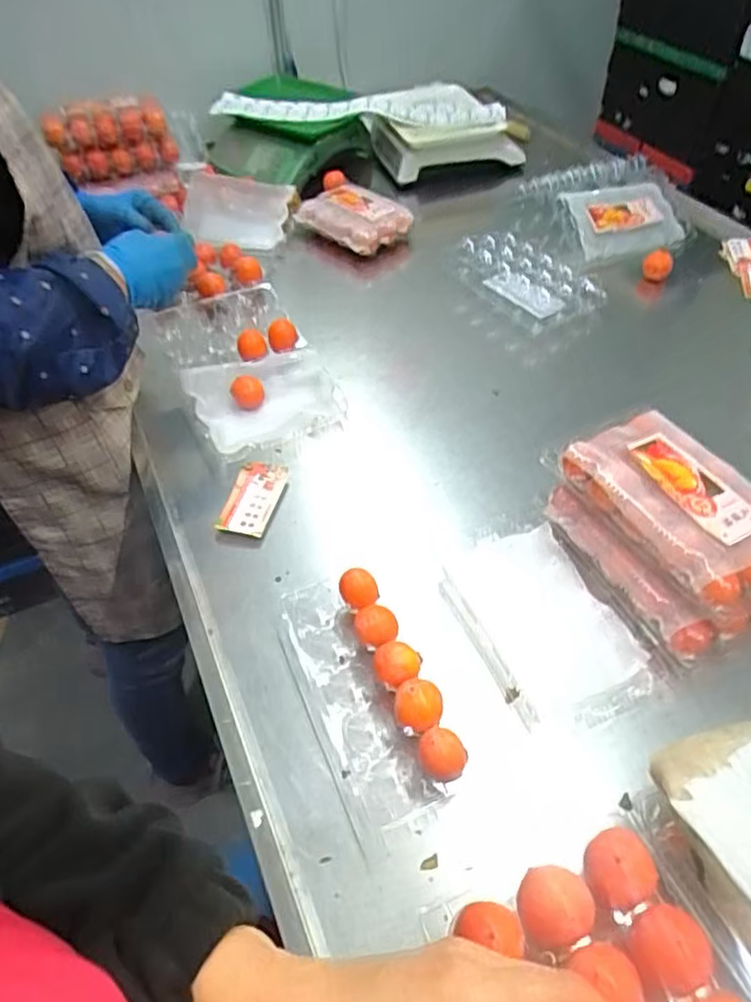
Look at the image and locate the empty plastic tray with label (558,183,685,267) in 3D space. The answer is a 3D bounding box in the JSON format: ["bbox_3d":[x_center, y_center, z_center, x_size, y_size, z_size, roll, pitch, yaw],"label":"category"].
[{"bbox_3d":[0.430,-0.491,1.134,0.173,0.026,0.148,-15,68,-2],"label":"empty plastic tray with label"}]

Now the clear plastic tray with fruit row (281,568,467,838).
[{"bbox_3d":[-0.007,0.162,0.593,0.096,0.043,0.238,-20,50,-14],"label":"clear plastic tray with fruit row"}]

